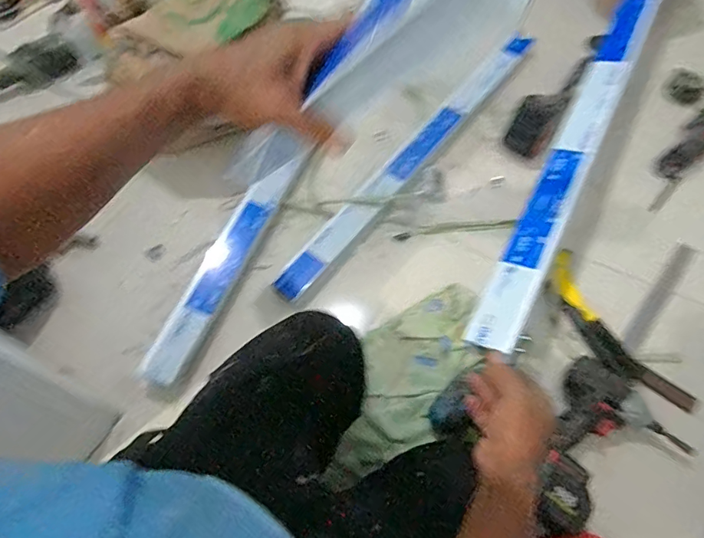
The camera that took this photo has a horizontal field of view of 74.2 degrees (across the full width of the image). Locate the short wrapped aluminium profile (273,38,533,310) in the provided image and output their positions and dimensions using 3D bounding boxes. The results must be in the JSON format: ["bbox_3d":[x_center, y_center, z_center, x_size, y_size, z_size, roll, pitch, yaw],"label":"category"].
[{"bbox_3d":[0.146,-0.257,1.005,0.062,0.027,0.866,35,69,20],"label":"short wrapped aluminium profile"}]

